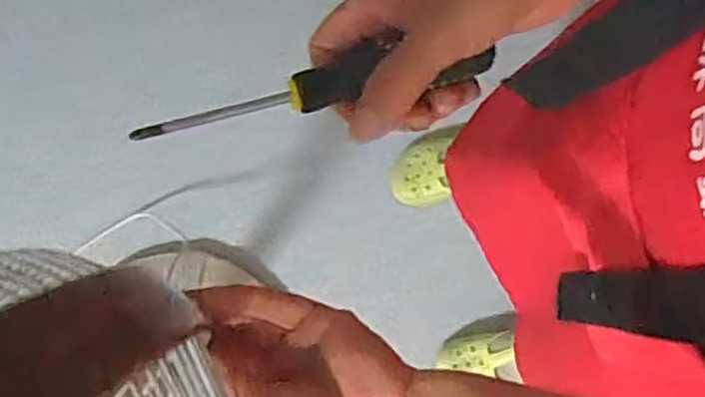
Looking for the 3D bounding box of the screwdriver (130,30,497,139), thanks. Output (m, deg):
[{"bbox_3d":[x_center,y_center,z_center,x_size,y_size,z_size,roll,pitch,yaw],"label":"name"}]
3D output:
[{"bbox_3d":[-0.015,-0.049,0.323,0.156,0.015,0.020,-15,78,-8],"label":"screwdriver"}]

